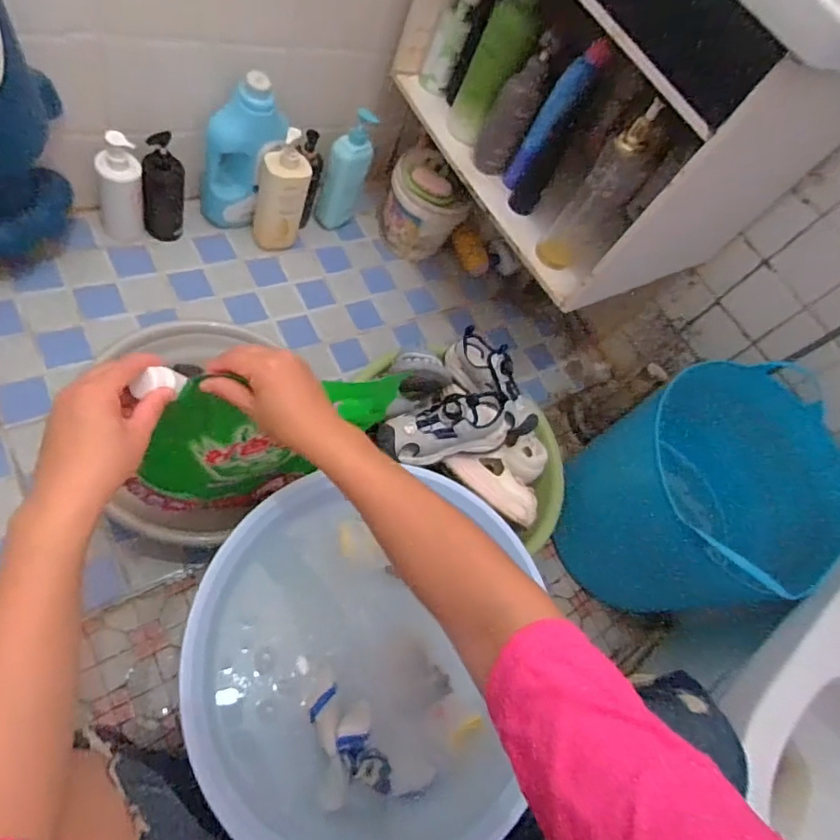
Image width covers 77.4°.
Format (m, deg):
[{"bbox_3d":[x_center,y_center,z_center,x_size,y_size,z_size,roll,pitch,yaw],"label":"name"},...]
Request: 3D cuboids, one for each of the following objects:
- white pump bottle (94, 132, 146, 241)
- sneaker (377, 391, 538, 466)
[{"bbox_3d":[-0.509,-0.398,0.890,0.062,0.207,0.057,-27,74,-36],"label":"white pump bottle"},{"bbox_3d":[0.070,0.008,0.783,0.269,0.098,0.081,-8,73,-26],"label":"sneaker"}]

